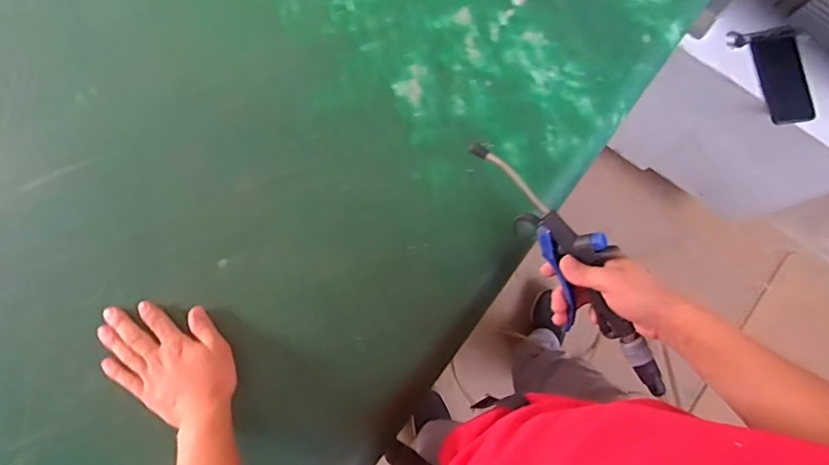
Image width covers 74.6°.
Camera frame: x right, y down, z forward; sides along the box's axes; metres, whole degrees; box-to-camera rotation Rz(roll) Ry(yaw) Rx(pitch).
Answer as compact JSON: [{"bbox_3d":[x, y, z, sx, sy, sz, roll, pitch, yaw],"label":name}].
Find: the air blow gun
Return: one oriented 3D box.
[{"bbox_3d":[0.175,0.036,0.581,0.059,0.066,0.326,-34,93,-9],"label":"air blow gun"}]

